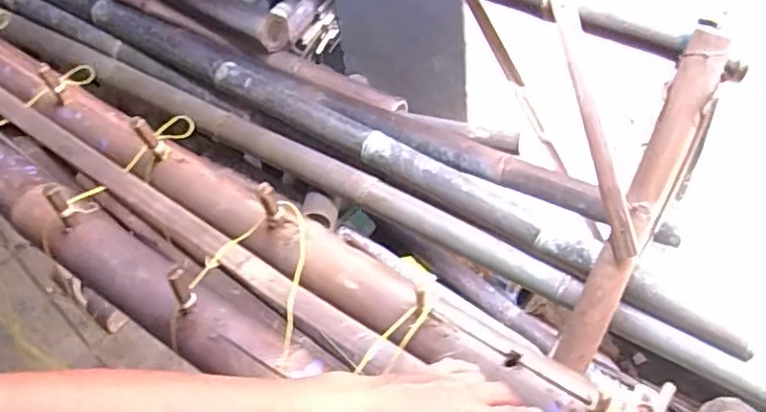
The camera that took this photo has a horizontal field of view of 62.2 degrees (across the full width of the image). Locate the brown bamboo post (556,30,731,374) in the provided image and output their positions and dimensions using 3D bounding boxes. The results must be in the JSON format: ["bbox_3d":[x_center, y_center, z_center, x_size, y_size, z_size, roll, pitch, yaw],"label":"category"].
[{"bbox_3d":[0.361,0.018,0.911,0.052,0.526,0.033,22,26,18],"label":"brown bamboo post"}]

